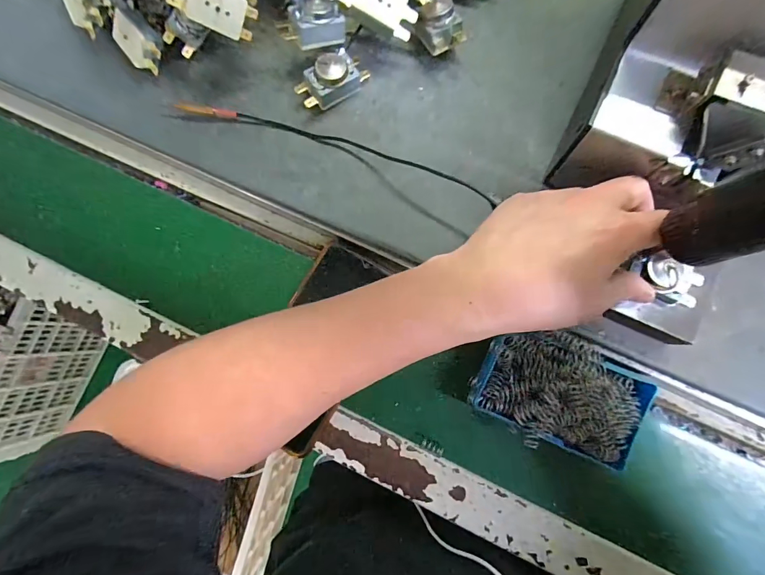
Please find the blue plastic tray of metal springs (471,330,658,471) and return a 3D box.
[{"bbox_3d":[0.133,0.075,0.294,0.114,0.034,0.073,24,85,7],"label":"blue plastic tray of metal springs"}]

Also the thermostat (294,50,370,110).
[{"bbox_3d":[-0.040,-0.165,0.312,0.056,0.025,0.027,-32,81,0],"label":"thermostat"}]

